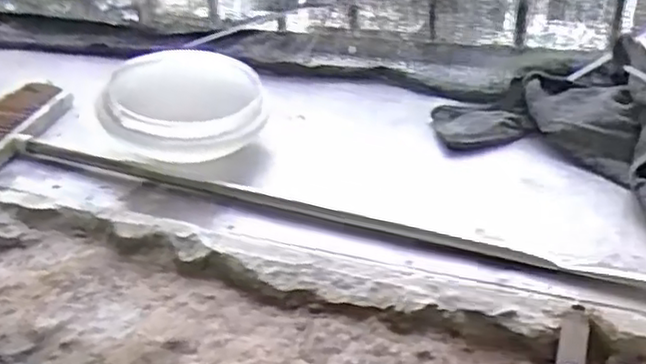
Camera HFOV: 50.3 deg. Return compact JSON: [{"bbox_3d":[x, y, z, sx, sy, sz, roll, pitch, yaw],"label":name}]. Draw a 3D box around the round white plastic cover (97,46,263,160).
[{"bbox_3d":[-0.172,-0.097,0.847,0.190,0.062,0.189,-4,38,-7],"label":"round white plastic cover"}]

